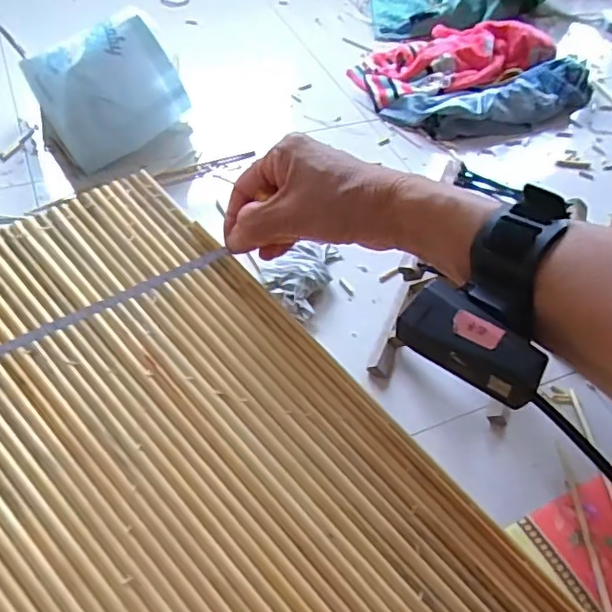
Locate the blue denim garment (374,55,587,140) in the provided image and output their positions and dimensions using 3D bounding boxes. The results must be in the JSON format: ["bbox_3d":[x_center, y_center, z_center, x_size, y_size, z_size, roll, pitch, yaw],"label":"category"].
[{"bbox_3d":[0.488,-0.517,1.475,0.573,0.088,0.157,-14,53,-18],"label":"blue denim garment"}]

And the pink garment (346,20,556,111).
[{"bbox_3d":[0.390,-0.667,1.545,0.521,0.109,0.272,-11,52,-15],"label":"pink garment"}]

